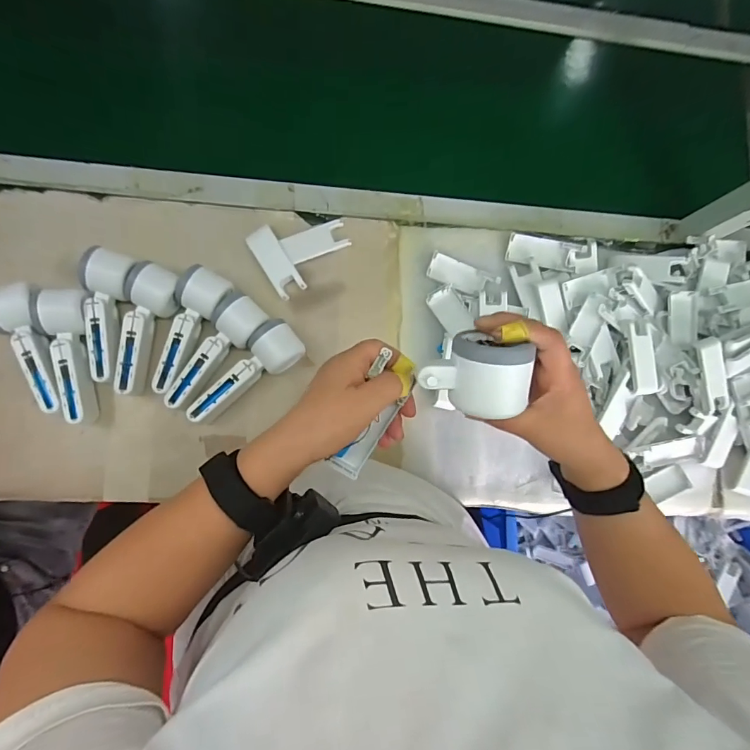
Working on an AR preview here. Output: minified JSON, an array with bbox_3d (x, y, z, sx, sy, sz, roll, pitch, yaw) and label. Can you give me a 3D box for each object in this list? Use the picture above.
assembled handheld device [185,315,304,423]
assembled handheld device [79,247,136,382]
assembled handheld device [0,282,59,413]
[{"bbox_3d":[-0.163,0.003,0.569,0.061,0.057,0.167,41,81,-1],"label":"assembled handheld device"},{"bbox_3d":[-0.343,-0.075,0.553,0.059,0.047,0.163,7,83,-6],"label":"assembled handheld device"},{"bbox_3d":[-0.426,-0.030,0.538,0.053,0.060,0.161,-20,87,-9],"label":"assembled handheld device"}]

